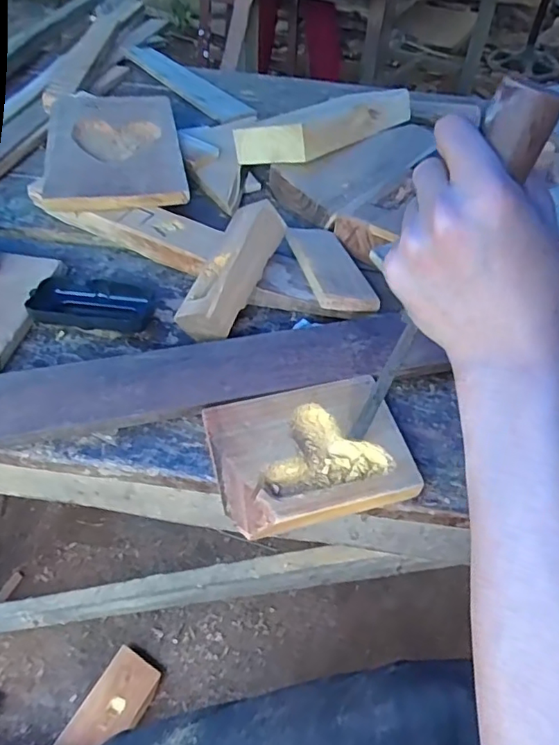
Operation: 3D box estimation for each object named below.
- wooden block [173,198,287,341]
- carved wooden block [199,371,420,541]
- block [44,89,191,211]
[{"bbox_3d":[-0.046,-0.095,0.522,0.046,0.043,0.150,-9,48,46],"label":"wooden block"},{"bbox_3d":[0.022,0.060,0.423,0.141,0.021,0.110,-10,49,-13],"label":"carved wooden block"},{"bbox_3d":[-0.198,-0.275,0.662,0.151,0.018,0.255,-8,51,-11],"label":"block"}]

